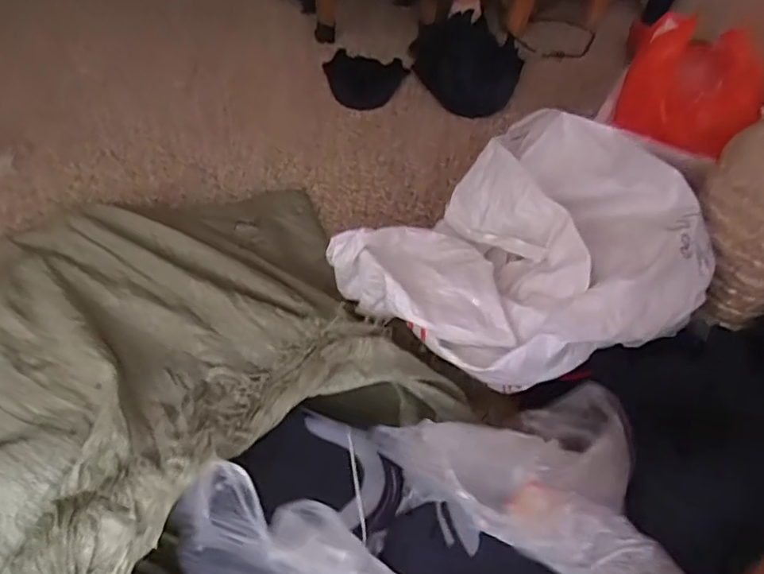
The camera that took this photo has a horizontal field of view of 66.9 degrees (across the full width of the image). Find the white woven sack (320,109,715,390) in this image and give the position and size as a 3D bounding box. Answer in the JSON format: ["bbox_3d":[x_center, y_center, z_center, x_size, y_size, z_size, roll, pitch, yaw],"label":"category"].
[{"bbox_3d":[0.205,-0.047,0.775,0.408,0.185,0.366,-30,57,-27],"label":"white woven sack"}]

